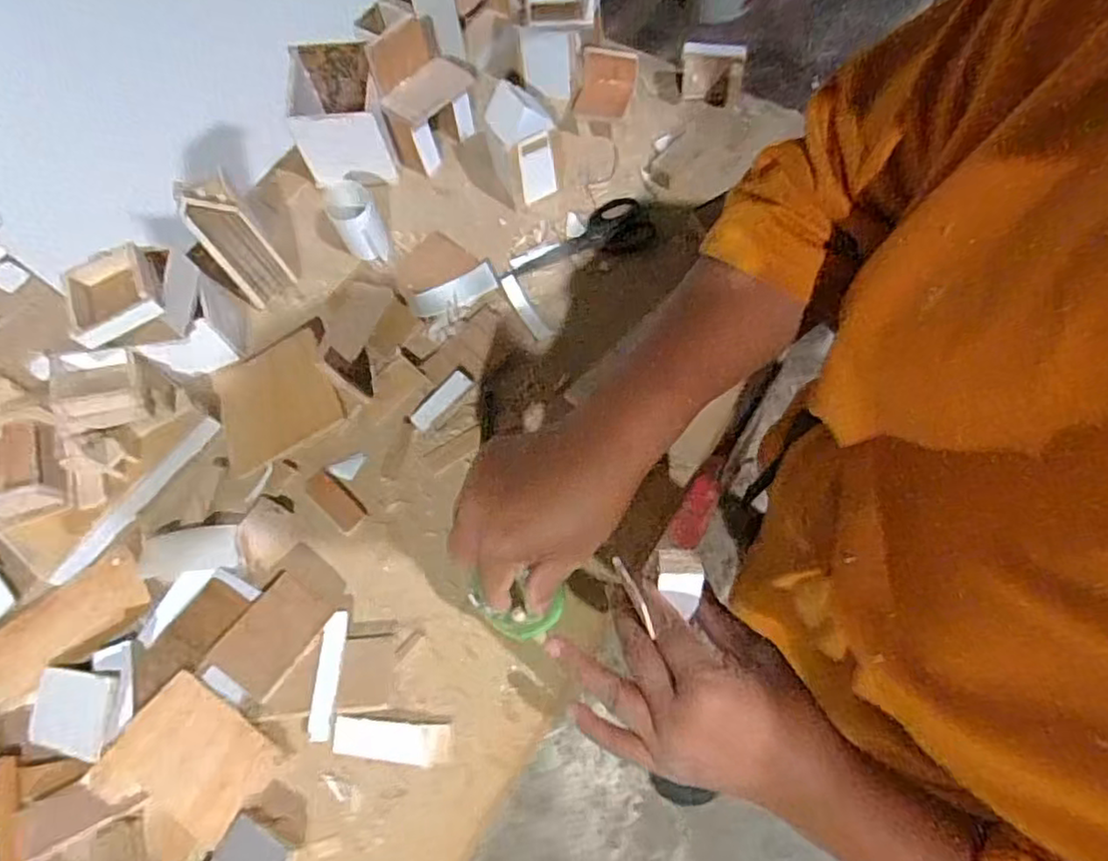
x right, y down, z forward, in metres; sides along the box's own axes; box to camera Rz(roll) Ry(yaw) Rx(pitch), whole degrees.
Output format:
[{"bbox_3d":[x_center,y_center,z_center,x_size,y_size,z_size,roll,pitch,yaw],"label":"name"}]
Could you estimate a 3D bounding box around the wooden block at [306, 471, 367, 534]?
[{"bbox_3d":[-0.173,0.056,0.526,0.058,0.004,0.024,40,77,20],"label":"wooden block"}]

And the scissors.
[{"bbox_3d":[0.022,-0.164,0.593,0.138,0.009,0.055,-31,67,-7],"label":"scissors"}]

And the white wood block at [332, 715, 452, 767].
[{"bbox_3d":[-0.108,0.207,0.445,0.078,0.011,0.025,0,67,7],"label":"white wood block"}]

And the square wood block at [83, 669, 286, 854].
[{"bbox_3d":[-0.239,0.219,0.437,0.091,0.006,0.076,37,64,0],"label":"square wood block"}]

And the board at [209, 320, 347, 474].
[{"bbox_3d":[-0.234,-0.031,0.560,0.102,0.013,0.108,-24,71,1],"label":"board"}]

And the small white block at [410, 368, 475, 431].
[{"bbox_3d":[-0.093,-0.026,0.547,0.059,0.005,0.019,-46,66,-6],"label":"small white block"}]

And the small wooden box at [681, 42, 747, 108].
[{"bbox_3d":[0.151,-0.340,0.637,0.058,0.059,0.019,8,68,10],"label":"small wooden box"}]

